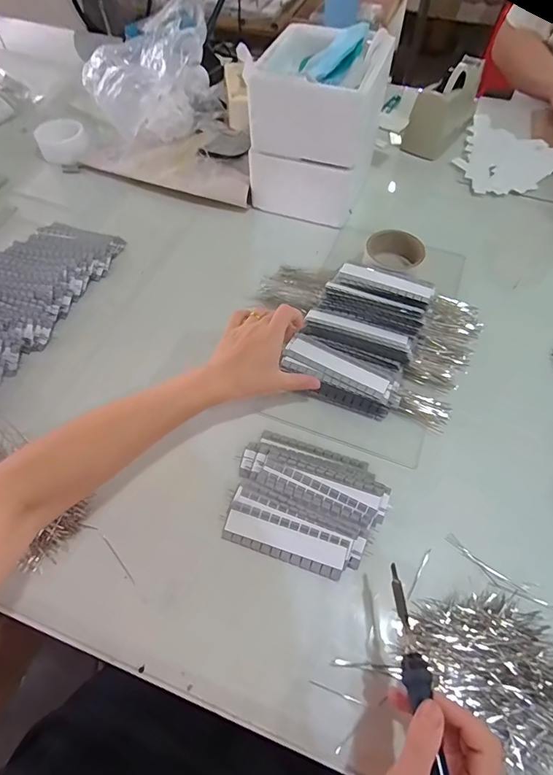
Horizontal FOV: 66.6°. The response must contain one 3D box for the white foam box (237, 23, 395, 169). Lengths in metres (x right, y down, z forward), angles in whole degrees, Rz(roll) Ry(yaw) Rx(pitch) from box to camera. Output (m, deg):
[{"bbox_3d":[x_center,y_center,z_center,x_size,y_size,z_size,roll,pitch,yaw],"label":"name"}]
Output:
[{"bbox_3d":[0.066,-0.442,0.637,0.169,0.112,0.171,21,60,13],"label":"white foam box"}]

